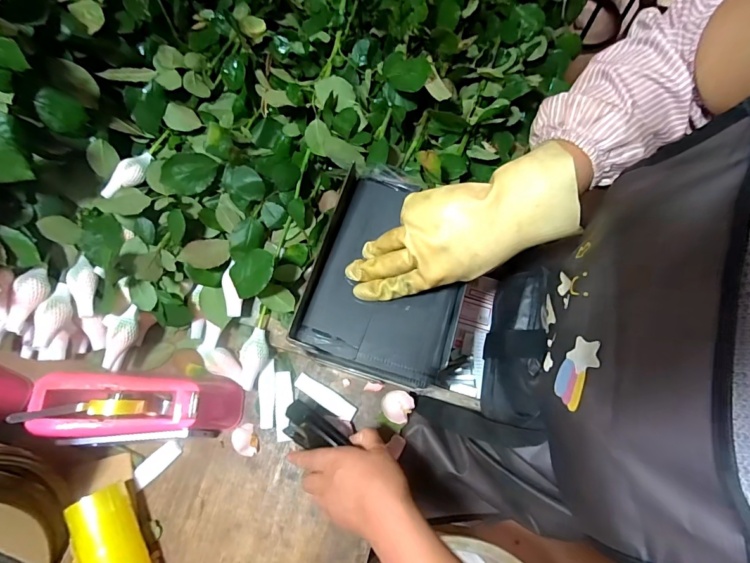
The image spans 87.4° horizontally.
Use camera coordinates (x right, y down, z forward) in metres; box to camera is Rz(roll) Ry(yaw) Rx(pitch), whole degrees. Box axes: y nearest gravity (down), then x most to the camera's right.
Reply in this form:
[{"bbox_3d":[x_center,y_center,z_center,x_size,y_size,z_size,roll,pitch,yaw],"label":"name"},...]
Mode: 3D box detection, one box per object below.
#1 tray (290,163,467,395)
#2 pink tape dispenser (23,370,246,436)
[{"bbox_3d":[0.016,-0.011,0.412,0.155,0.017,0.215,16,73,4],"label":"tray"},{"bbox_3d":[-0.271,0.143,0.462,0.217,0.107,0.076,5,72,-13],"label":"pink tape dispenser"}]

